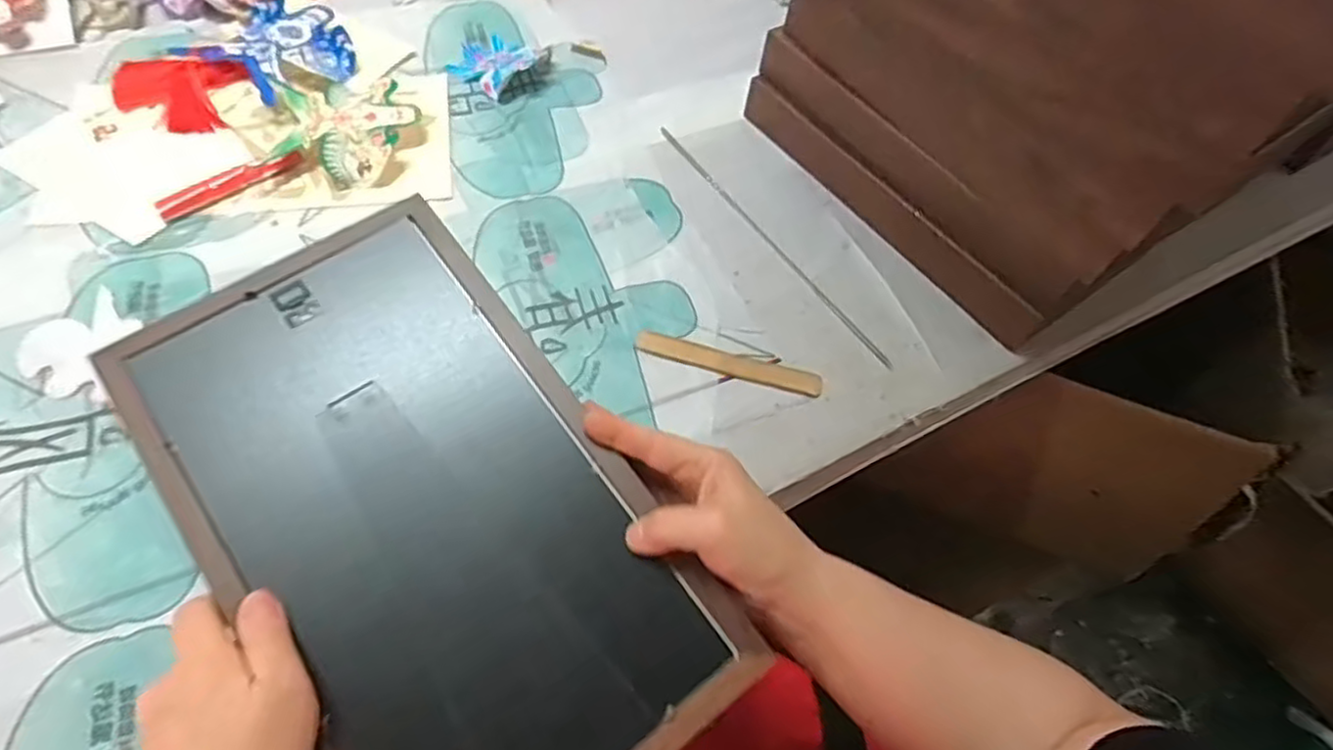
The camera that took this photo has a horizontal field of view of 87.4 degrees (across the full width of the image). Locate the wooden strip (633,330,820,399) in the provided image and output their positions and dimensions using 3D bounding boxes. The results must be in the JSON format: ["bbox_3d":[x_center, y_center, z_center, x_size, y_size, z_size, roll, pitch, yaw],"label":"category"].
[{"bbox_3d":[0.048,-0.010,0.535,0.143,0.005,0.021,16,58,3],"label":"wooden strip"}]

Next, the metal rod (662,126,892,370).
[{"bbox_3d":[0.087,-0.125,0.615,0.009,0.010,0.318,-27,62,-22],"label":"metal rod"}]

